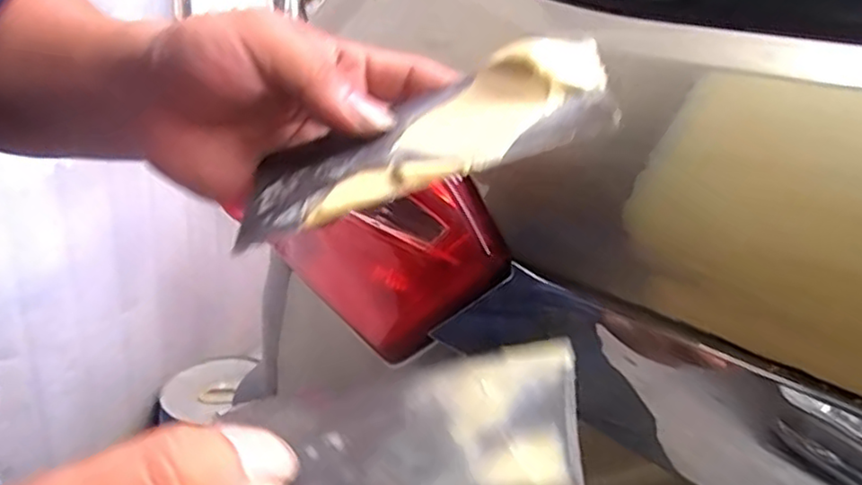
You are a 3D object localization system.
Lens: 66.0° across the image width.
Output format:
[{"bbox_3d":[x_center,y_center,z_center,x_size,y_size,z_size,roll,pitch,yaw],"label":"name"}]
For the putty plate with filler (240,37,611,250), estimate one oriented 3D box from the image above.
[{"bbox_3d":[-0.005,-0.036,0.231,0.133,0.024,0.068,-20,22,8],"label":"putty plate with filler"}]

